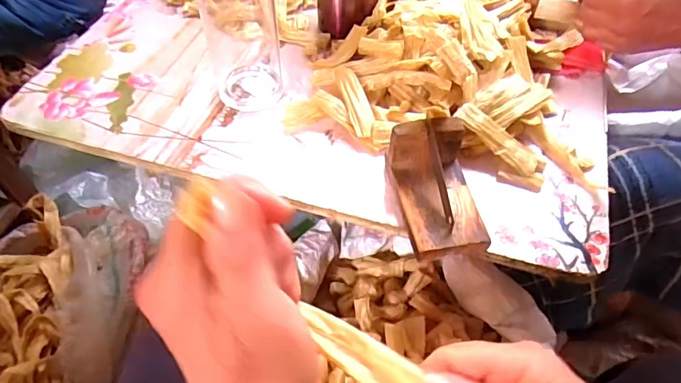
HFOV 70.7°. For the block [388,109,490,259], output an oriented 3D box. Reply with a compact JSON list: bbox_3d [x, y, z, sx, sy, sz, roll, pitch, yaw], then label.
[{"bbox_3d":[0.082,-0.005,0.398,0.065,0.057,0.102,-8,50,-5],"label":"block"}]

